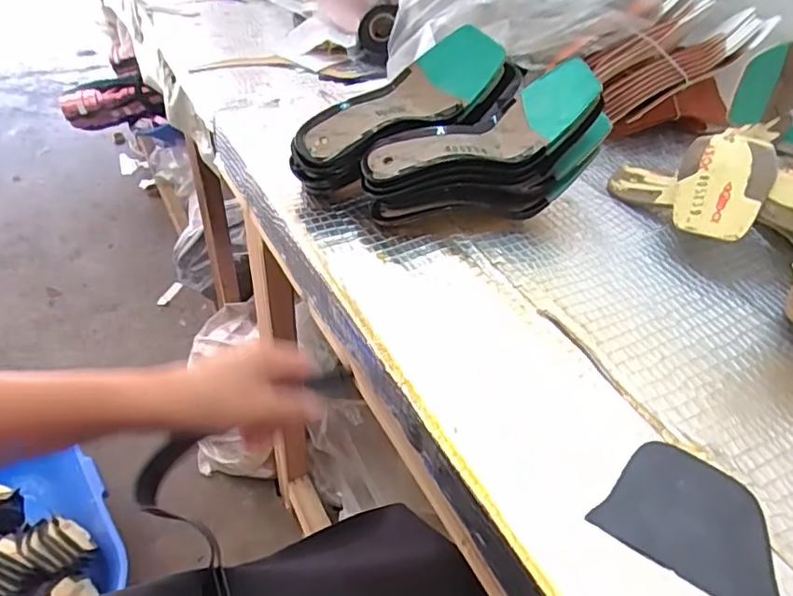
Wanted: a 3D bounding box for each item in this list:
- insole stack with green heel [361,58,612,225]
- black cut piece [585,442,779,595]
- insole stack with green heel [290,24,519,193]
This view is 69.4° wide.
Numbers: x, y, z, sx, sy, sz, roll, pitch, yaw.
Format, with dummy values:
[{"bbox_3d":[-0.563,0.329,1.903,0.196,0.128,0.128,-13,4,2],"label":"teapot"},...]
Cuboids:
[{"bbox_3d":[0.081,-0.150,0.556,0.227,0.124,0.099,-8,45,-14],"label":"insole stack with green heel"},{"bbox_3d":[0.192,0.139,0.363,0.106,0.006,0.086,28,51,23],"label":"black cut piece"},{"bbox_3d":[0.004,-0.192,0.590,0.250,0.065,0.090,-31,53,-13],"label":"insole stack with green heel"}]

